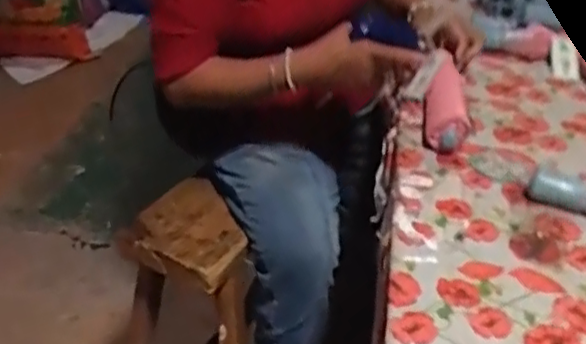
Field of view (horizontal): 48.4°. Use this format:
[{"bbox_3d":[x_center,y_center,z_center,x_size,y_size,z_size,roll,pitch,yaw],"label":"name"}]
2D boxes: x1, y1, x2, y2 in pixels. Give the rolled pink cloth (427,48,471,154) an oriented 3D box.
[{"bbox_3d":[0.201,-0.090,0.862,0.052,0.063,0.171,7,35,3],"label":"rolled pink cloth"}]

